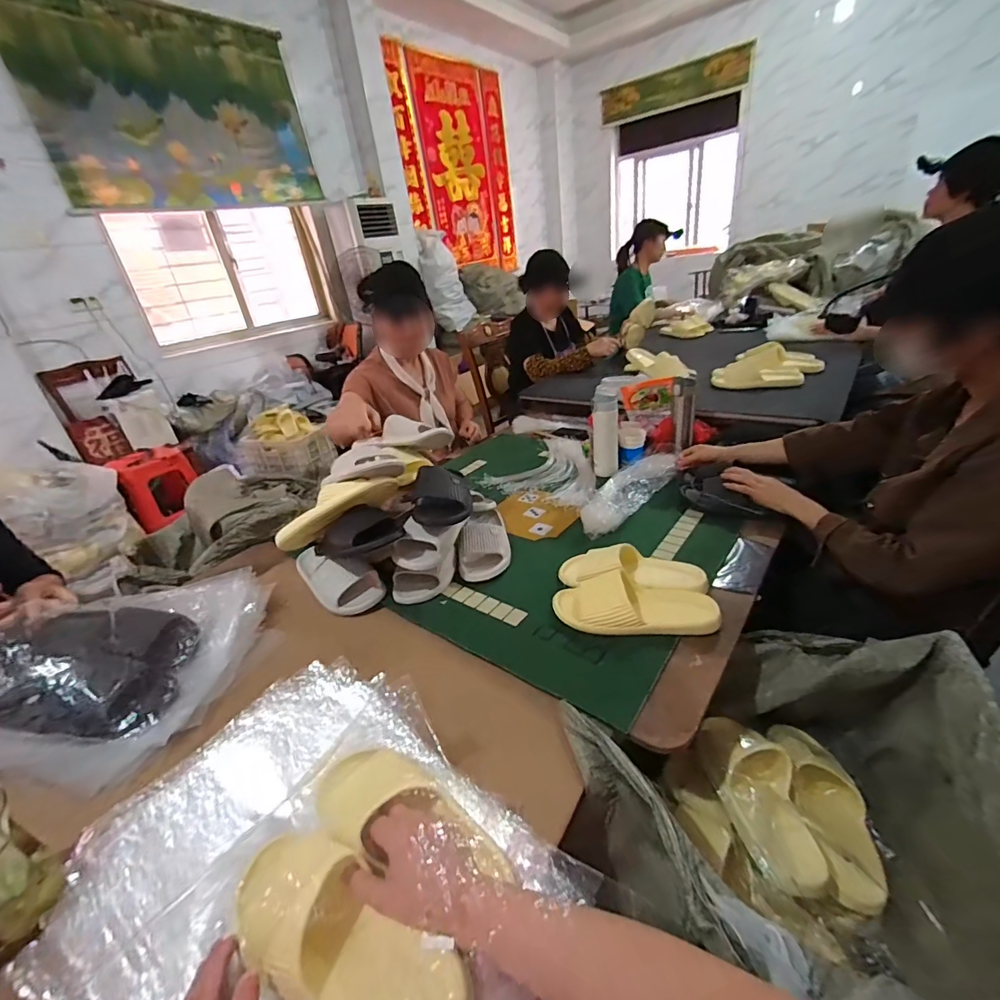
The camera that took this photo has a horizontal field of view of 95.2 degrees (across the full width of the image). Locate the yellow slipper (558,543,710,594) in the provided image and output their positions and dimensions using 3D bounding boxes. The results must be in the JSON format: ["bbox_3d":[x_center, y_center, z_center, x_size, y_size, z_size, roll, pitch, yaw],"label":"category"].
[{"bbox_3d":[0.236,0.120,0.830,0.257,0.063,0.099,0,29,15],"label":"yellow slipper"}]

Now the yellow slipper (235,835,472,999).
[{"bbox_3d":[-0.144,0.387,0.408,0.245,0.071,0.091,17,34,21],"label":"yellow slipper"}]

